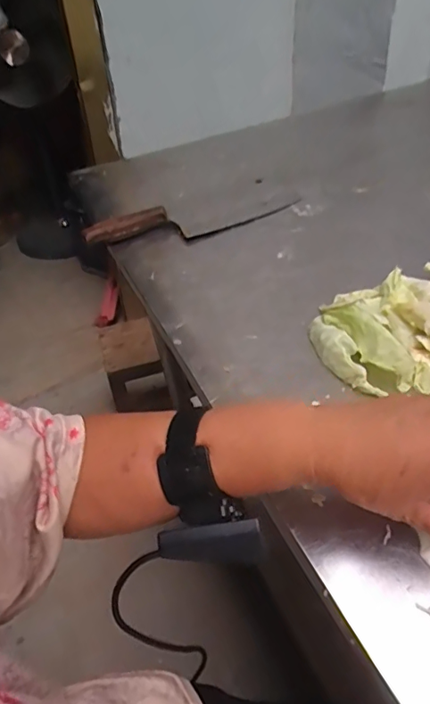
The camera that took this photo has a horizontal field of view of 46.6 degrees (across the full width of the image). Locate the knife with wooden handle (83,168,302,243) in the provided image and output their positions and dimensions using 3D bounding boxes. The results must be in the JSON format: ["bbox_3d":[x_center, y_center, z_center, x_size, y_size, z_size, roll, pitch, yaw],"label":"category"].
[{"bbox_3d":[-0.011,-0.209,0.715,0.345,0.021,0.119,-25,45,-21],"label":"knife with wooden handle"}]

